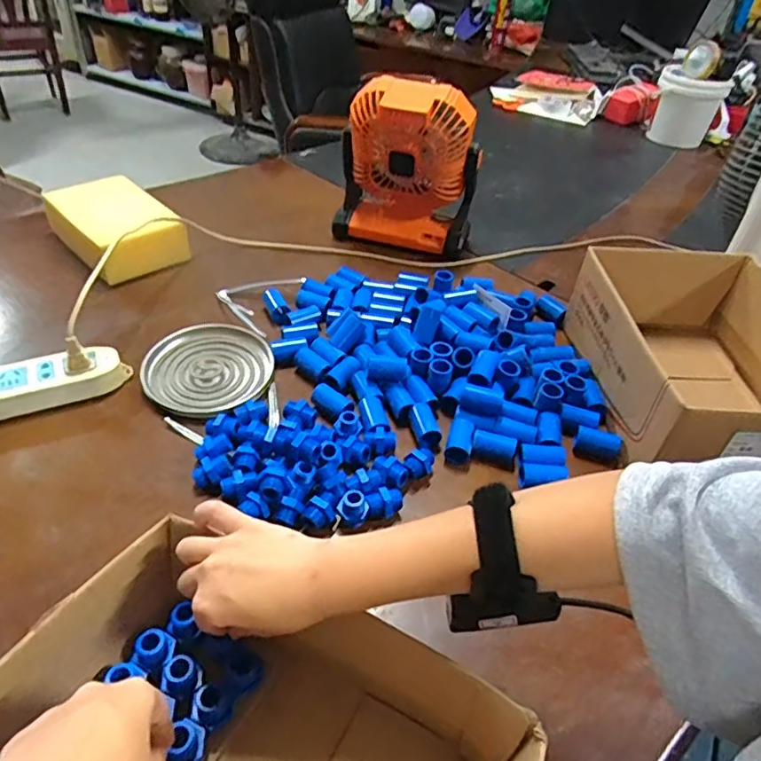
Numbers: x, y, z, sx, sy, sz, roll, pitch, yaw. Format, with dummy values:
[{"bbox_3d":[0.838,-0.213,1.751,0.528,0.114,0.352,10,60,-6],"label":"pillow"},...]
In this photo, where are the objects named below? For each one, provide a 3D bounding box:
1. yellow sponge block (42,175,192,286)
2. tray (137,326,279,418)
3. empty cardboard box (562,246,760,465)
[{"bbox_3d":[-0.398,-0.229,0.862,0.138,0.070,0.197,-31,53,-34],"label":"yellow sponge block"},{"bbox_3d":[-0.203,-0.016,0.679,0.136,0.018,0.144,20,43,16],"label":"tray"},{"bbox_3d":[0.381,-0.022,0.668,0.240,0.128,0.313,2,41,-4],"label":"empty cardboard box"}]

